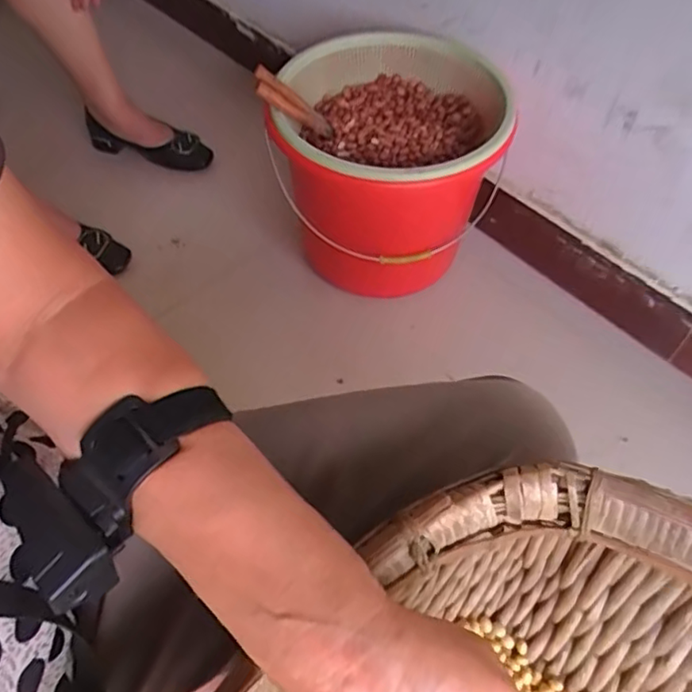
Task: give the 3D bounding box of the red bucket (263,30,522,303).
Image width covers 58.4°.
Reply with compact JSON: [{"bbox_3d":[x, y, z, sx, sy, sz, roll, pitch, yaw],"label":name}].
[{"bbox_3d":[0.031,-0.265,0.917,0.323,0.274,0.332,0,54,-1],"label":"red bucket"}]

